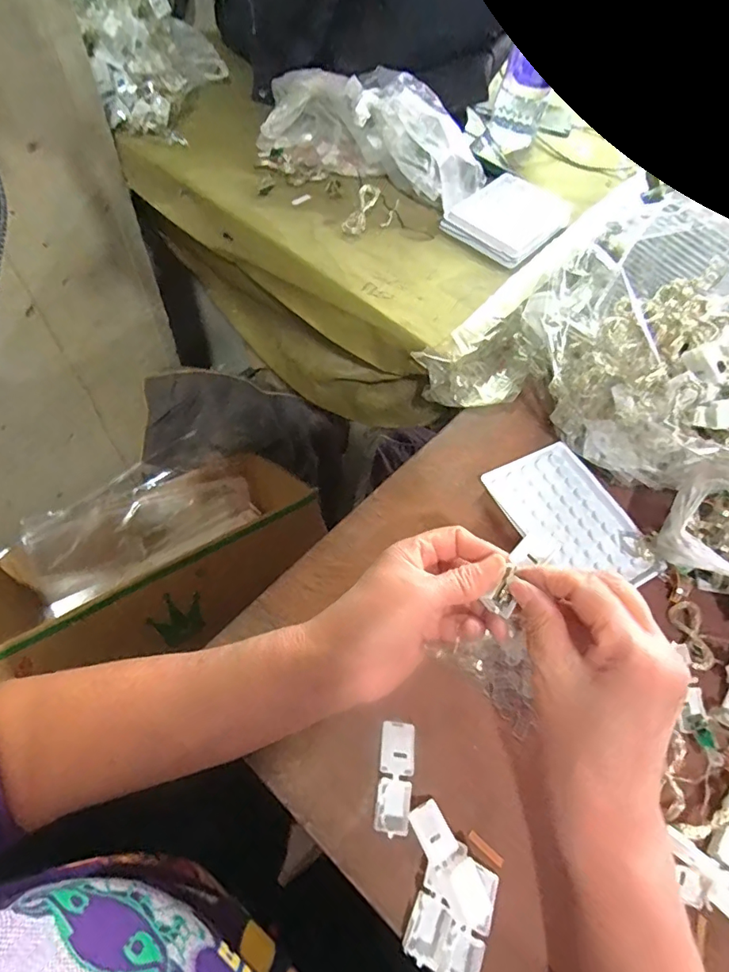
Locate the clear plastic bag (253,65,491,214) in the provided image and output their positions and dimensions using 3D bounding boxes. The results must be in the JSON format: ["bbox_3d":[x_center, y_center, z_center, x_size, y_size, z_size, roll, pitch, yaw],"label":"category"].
[{"bbox_3d":[0.006,-0.384,0.533,0.257,0.078,0.110,18,59,3],"label":"clear plastic bag"}]

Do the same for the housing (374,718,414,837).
[{"bbox_3d":[0.018,0.167,0.285,0.020,0.009,0.055,9,58,-2],"label":"housing"}]

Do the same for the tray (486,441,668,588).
[{"bbox_3d":[0.169,0.027,0.397,0.092,0.012,0.130,-25,65,-20],"label":"tray"}]

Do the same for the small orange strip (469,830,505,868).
[{"bbox_3d":[0.069,0.204,0.277,0.022,0.004,0.005,38,62,15],"label":"small orange strip"}]

